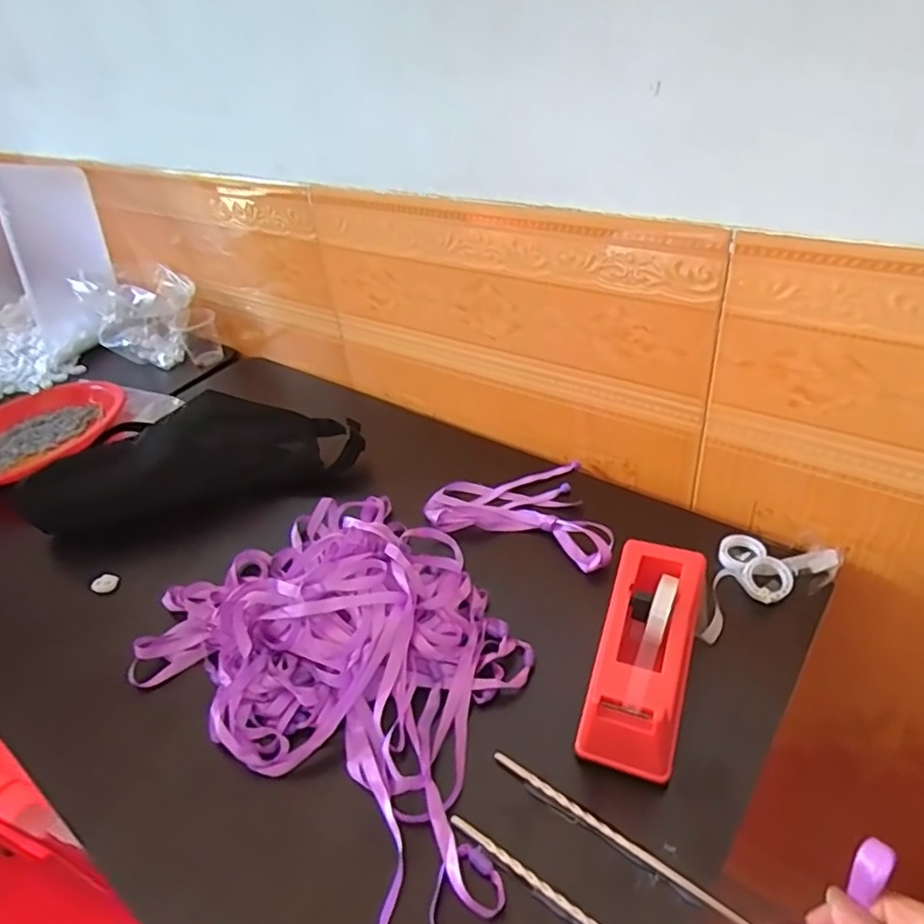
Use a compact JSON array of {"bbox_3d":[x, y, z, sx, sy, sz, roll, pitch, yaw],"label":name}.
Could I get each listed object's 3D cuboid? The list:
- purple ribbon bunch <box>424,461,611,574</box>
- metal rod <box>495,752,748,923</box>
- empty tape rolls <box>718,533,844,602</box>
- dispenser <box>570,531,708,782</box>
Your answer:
[{"bbox_3d":[0.069,0.031,0.617,0.182,0.024,0.132,13,43,26],"label":"purple ribbon bunch"},{"bbox_3d":[0.114,0.239,0.380,0.226,0.011,0.008,23,47,29],"label":"metal rod"},{"bbox_3d":[0.255,0.080,0.530,0.079,0.017,0.068,-21,39,-15],"label":"empty tape rolls"},{"bbox_3d":[0.126,0.132,0.442,0.062,0.078,0.155,10,41,22],"label":"dispenser"}]

